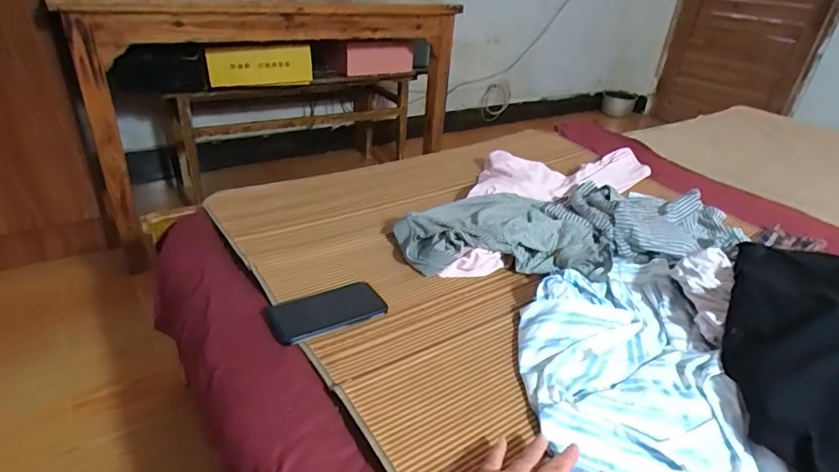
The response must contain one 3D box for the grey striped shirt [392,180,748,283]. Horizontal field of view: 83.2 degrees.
[{"bbox_3d":[0.313,-0.017,0.914,0.714,0.069,0.259,0,32,-7],"label":"grey striped shirt"}]

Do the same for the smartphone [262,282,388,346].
[{"bbox_3d":[-0.135,0.110,0.693,0.164,0.015,0.088,-14,37,-27],"label":"smartphone"}]

